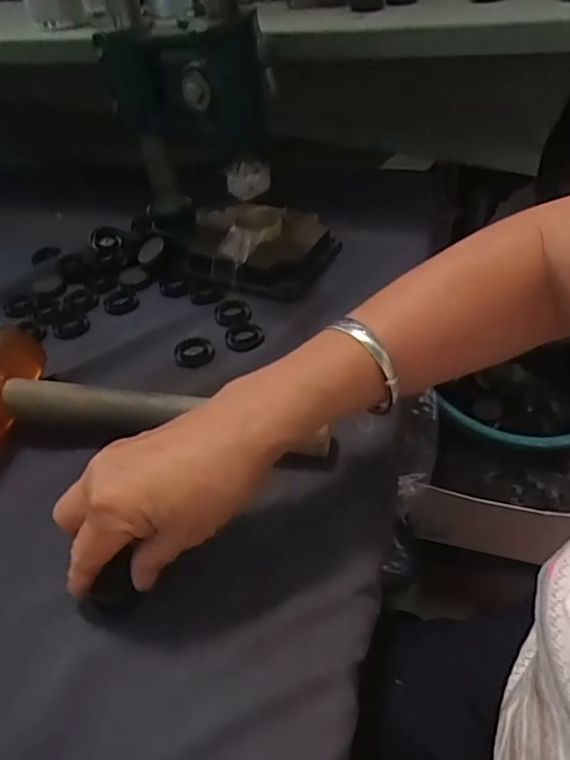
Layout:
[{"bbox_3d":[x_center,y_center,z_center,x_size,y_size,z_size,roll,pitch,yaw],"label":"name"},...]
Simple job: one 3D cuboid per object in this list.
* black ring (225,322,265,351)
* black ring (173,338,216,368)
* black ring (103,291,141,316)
[{"bbox_3d":[-0.034,-0.037,0.487,0.033,0.008,0.033,-4,41,3],"label":"black ring"},{"bbox_3d":[-0.077,-0.026,0.483,0.034,0.009,0.034,-4,41,3],"label":"black ring"},{"bbox_3d":[-0.159,-0.075,0.552,0.034,0.005,0.037,-4,41,3],"label":"black ring"}]

